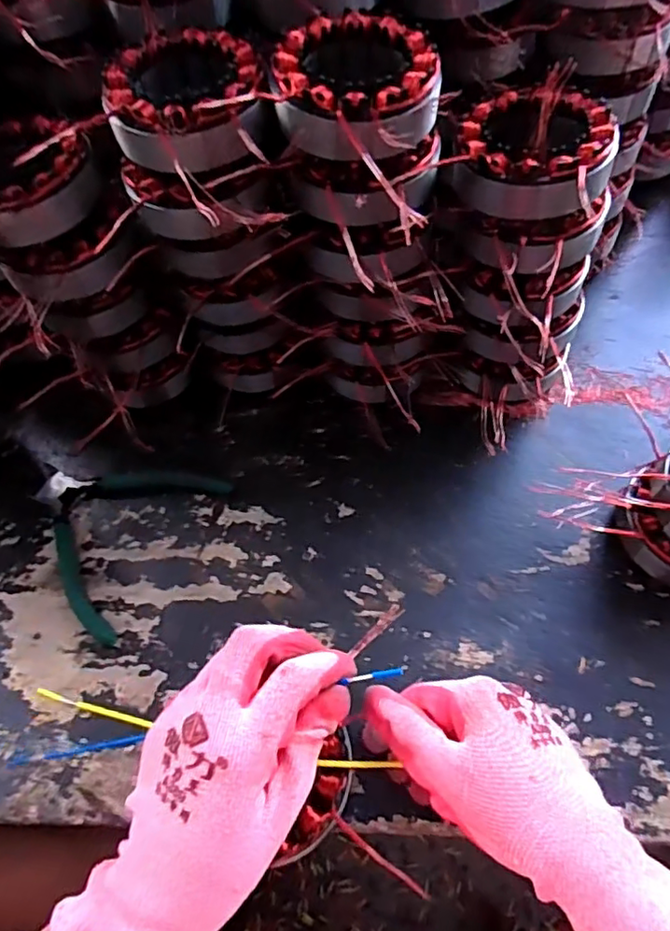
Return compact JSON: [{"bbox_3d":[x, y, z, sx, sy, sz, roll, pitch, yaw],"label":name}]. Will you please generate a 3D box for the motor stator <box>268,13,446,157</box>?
[{"bbox_3d":[0.011,-0.193,0.302,0.081,0.029,0.093,9,62,8],"label":"motor stator"}]

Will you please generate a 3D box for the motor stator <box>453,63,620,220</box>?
[{"bbox_3d":[0.114,-0.177,0.332,0.086,0.038,0.094,19,63,13],"label":"motor stator"}]

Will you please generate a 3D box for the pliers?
[{"bbox_3d":[-0.161,0.038,0.418,0.120,0.010,0.135,28,66,17],"label":"pliers"}]

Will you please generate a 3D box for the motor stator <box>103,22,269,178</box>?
[{"bbox_3d":[-0.079,-0.193,0.307,0.081,0.033,0.094,-22,62,-10],"label":"motor stator"}]

